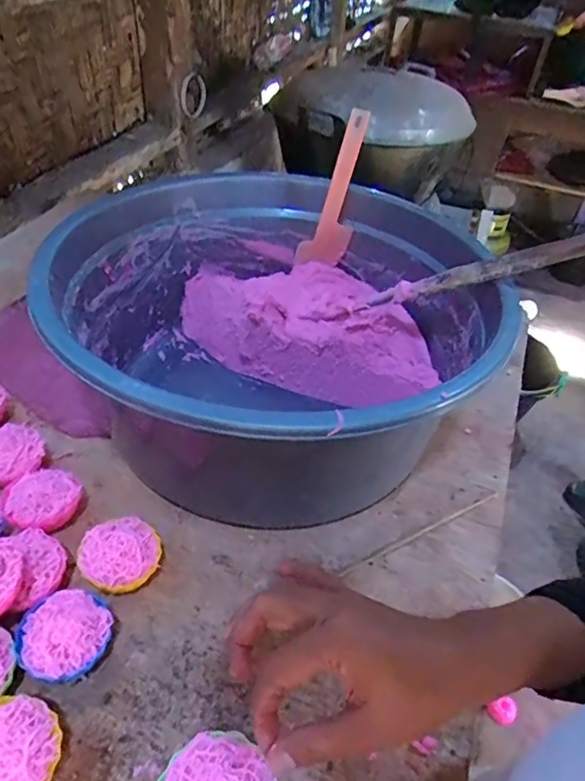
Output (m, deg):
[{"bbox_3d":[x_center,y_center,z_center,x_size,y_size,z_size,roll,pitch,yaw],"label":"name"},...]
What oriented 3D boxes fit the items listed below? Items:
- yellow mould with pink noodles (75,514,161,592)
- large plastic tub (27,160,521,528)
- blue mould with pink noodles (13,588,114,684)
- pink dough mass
[{"bbox_3d":[-0.137,0.134,0.438,0.060,0.034,0.058,4,43,-4],"label":"yellow mould with pink noodles"},{"bbox_3d":[-0.024,-0.048,0.547,0.379,0.184,0.395,4,43,-4],"label":"large plastic tub"},{"bbox_3d":[-0.161,0.175,0.390,0.061,0.034,0.059,4,43,-4],"label":"blue mould with pink noodles"},{"bbox_3d":[0.016,-0.080,0.640,0.305,0.109,0.141,16,43,9],"label":"pink dough mass"}]

